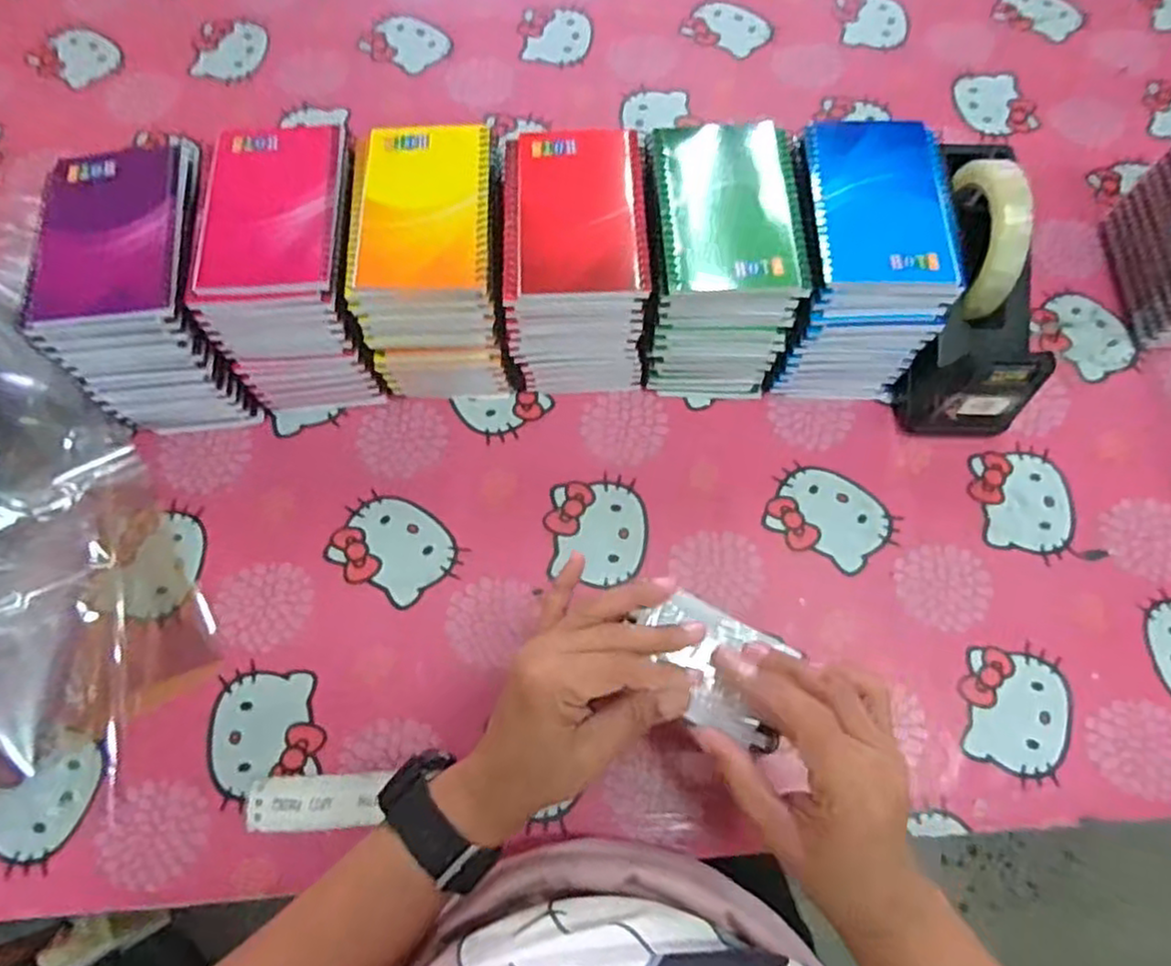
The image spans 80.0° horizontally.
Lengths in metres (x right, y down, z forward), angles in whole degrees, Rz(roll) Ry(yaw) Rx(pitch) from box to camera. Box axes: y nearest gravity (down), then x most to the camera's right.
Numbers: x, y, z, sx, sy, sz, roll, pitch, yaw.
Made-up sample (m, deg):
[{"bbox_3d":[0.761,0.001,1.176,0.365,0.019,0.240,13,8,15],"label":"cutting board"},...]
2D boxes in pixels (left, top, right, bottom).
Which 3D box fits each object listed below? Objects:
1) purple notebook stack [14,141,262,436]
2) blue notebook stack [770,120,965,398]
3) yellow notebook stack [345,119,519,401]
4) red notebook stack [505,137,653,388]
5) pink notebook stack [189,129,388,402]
[{"bbox_3d":[-0.302,-0.130,0.500,0.100,0.135,0.141,-3,69,-2],"label":"purple notebook stack"},{"bbox_3d":[0.192,-0.157,0.513,0.096,0.139,0.138,0,69,0],"label":"blue notebook stack"},{"bbox_3d":[-0.108,-0.155,0.510,0.089,0.136,0.135,-3,69,-2],"label":"yellow notebook stack"},{"bbox_3d":[-0.007,-0.153,0.511,0.093,0.133,0.130,-3,69,-2],"label":"red notebook stack"},{"bbox_3d":[-0.204,-0.150,0.510,0.094,0.133,0.147,-3,69,-2],"label":"pink notebook stack"}]

